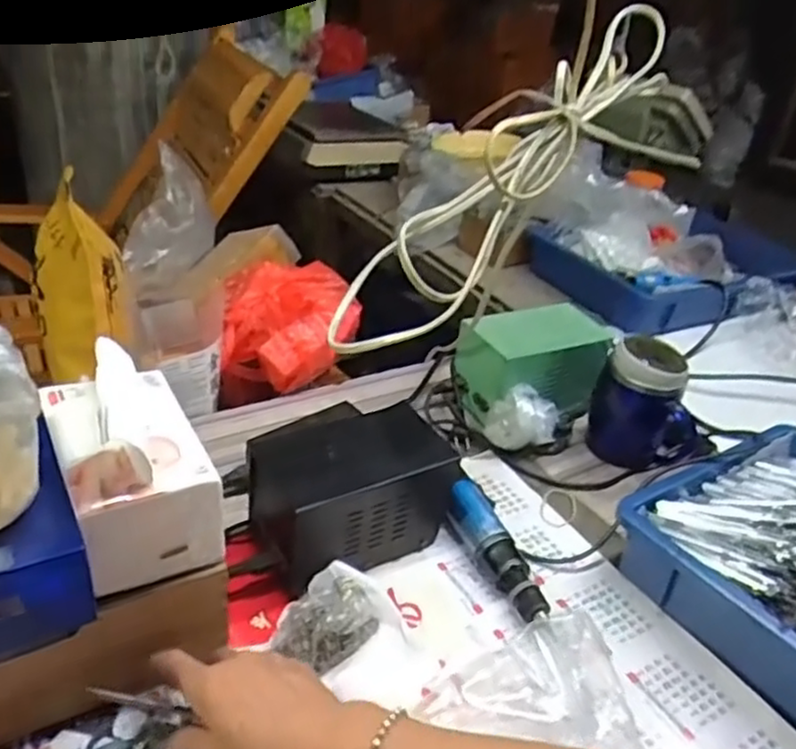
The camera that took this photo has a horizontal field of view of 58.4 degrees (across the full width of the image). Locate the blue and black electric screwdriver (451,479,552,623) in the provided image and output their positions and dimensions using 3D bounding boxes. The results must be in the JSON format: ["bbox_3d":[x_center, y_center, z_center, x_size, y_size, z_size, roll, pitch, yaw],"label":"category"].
[{"bbox_3d":[0.086,0.157,0.638,0.044,0.040,0.154,-5,34,-19],"label":"blue and black electric screwdriver"}]

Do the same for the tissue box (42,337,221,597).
[{"bbox_3d":[-0.178,0.054,0.471,0.086,0.111,0.128,-14,38,-31],"label":"tissue box"}]

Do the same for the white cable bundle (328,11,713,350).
[{"bbox_3d":[0.125,-0.167,0.586,0.114,0.090,0.467,32,64,34],"label":"white cable bundle"}]

